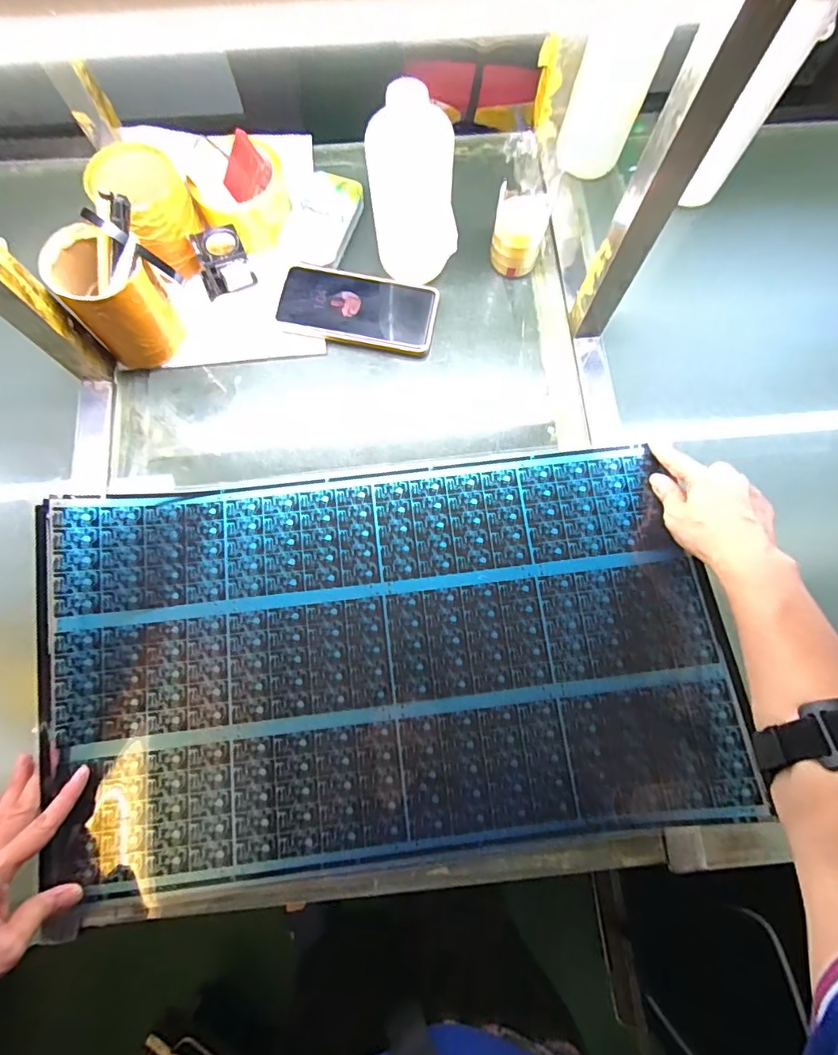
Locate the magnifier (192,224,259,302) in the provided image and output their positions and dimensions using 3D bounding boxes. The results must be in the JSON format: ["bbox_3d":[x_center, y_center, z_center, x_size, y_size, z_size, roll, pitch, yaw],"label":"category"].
[{"bbox_3d":[-0.200,-0.269,0.495,0.052,0.046,0.037,-27,78,-9],"label":"magnifier"}]

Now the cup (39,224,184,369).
[{"bbox_3d":[-0.278,-0.211,0.458,0.076,0.101,0.077,1,75,-2],"label":"cup"}]

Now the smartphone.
[{"bbox_3d":[-0.062,-0.230,0.511,0.157,0.016,0.081,11,75,1],"label":"smartphone"}]

